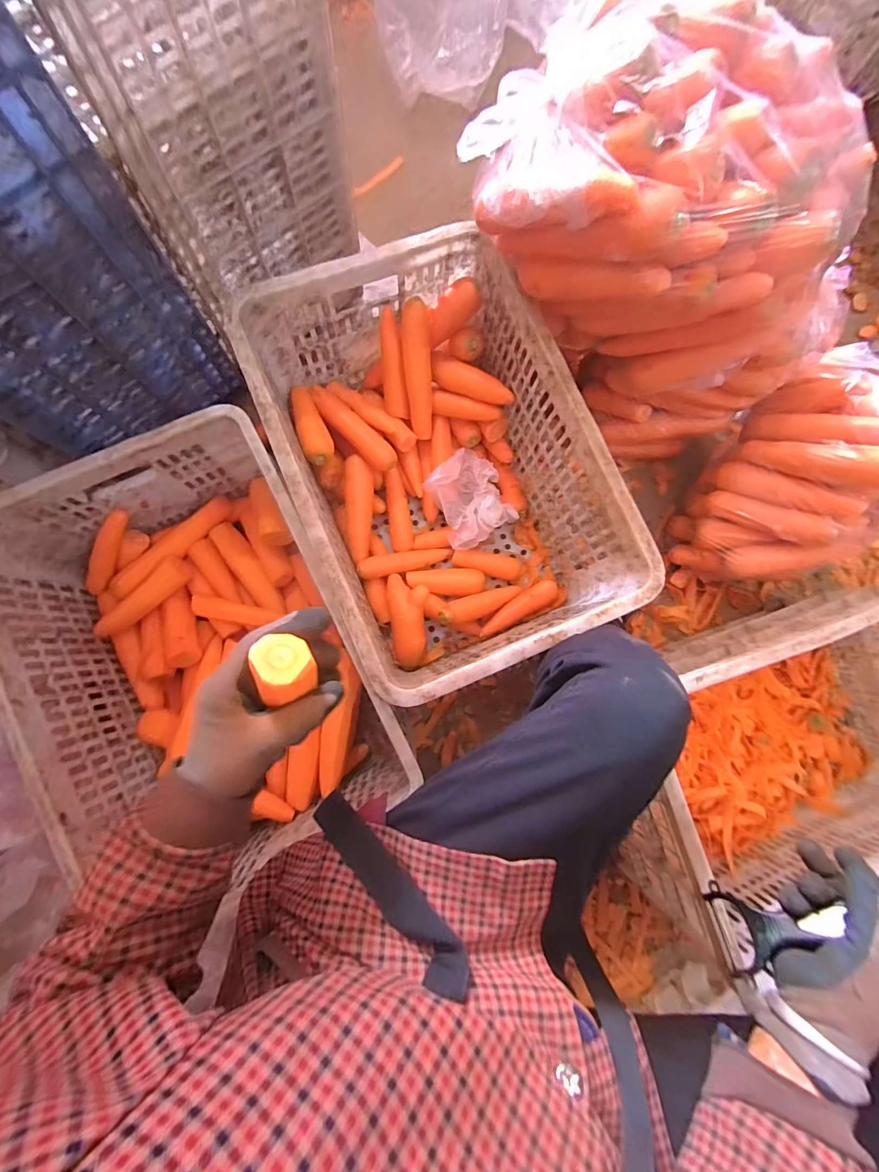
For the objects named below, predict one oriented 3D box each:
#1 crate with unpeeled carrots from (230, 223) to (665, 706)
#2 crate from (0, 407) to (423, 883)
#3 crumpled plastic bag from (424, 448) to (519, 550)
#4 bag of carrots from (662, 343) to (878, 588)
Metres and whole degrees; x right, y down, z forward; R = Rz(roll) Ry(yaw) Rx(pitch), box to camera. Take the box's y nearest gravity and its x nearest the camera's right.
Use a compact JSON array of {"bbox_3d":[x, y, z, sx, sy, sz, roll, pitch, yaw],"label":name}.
[{"bbox_3d":[-0.009,-0.150,0.624,0.353,0.258,0.512,-23,86,-8],"label":"crate with unpeeled carrots"},{"bbox_3d":[-0.297,0.074,0.558,0.358,0.212,0.446,-26,86,-8],"label":"crate"},{"bbox_3d":[0.048,-0.143,0.704,0.120,0.039,0.141,-32,102,-17],"label":"crumpled plastic bag"},{"bbox_3d":[0.582,-0.168,0.677,0.241,0.250,0.361,26,82,-2],"label":"bag of carrots"}]

